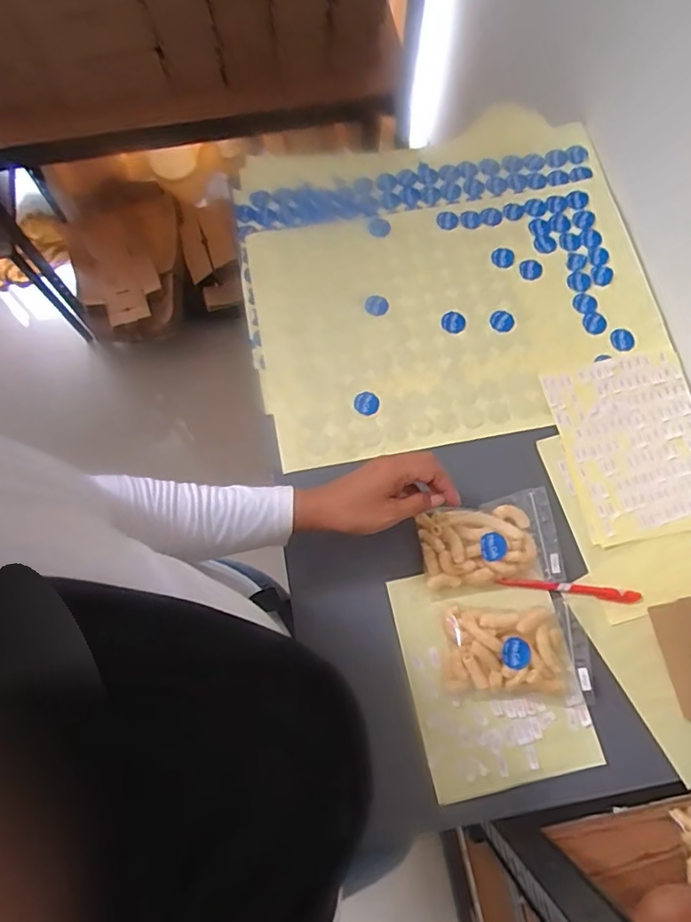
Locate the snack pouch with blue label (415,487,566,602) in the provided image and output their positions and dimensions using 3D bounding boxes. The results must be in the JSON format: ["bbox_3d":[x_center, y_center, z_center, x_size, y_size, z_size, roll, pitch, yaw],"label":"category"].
[{"bbox_3d":[0.147,0.086,0.560,0.137,0.029,0.091,-9,73,-3],"label":"snack pouch with blue label"}]

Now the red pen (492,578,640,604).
[{"bbox_3d":[0.228,0.130,0.563,0.143,0.010,0.014,7,73,2],"label":"red pen"}]

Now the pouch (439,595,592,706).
[{"bbox_3d":[0.166,0.185,0.533,0.136,0.030,0.091,1,73,0],"label":"pouch"}]

